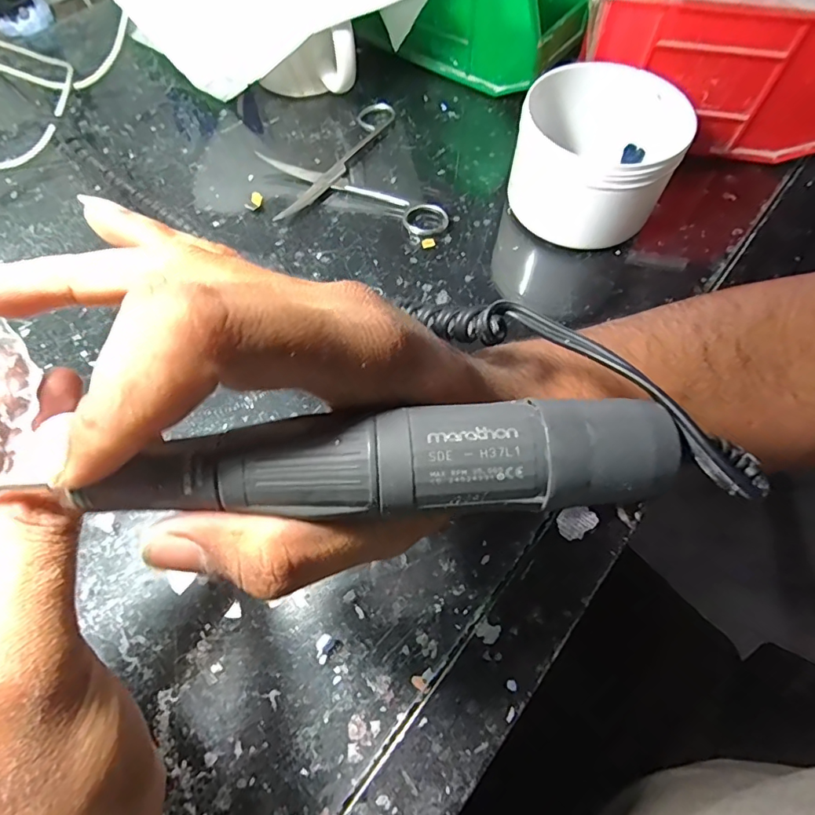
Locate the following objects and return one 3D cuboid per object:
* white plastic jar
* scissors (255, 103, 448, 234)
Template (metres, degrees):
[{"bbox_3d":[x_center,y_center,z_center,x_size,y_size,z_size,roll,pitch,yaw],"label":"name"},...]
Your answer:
[{"bbox_3d":[0.111,-0.148,0.298,0.088,0.064,0.081,0,63,0],"label":"white plastic jar"},{"bbox_3d":[-0.041,-0.155,0.334,0.101,0.007,0.127,-17,64,-9],"label":"scissors"}]

